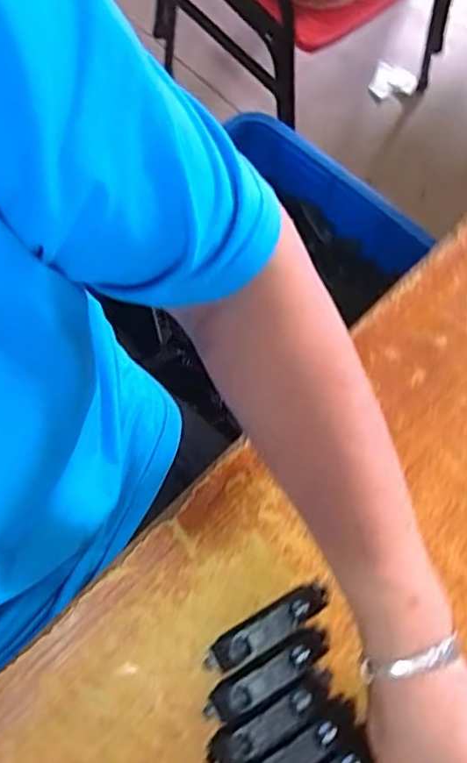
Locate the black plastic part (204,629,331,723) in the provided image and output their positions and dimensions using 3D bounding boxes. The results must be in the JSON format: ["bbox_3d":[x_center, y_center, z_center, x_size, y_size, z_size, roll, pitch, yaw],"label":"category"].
[{"bbox_3d":[0.019,0.168,0.341,0.077,0.018,0.021,-29,76,-9],"label":"black plastic part"}]

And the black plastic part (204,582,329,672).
[{"bbox_3d":[0.020,0.144,0.348,0.080,0.017,0.018,-29,76,-9],"label":"black plastic part"}]

